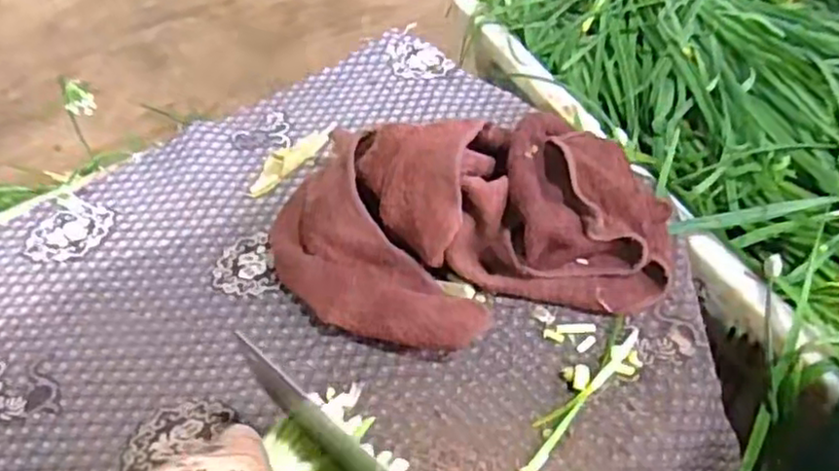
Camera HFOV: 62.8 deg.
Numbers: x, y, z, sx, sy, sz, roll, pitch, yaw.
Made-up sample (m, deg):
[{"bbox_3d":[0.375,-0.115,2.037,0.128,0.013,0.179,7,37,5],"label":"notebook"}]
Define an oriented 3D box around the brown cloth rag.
[{"bbox_3d":[0.043,-0.014,0.452,0.260,0.103,0.147,-16,49,-9],"label":"brown cloth rag"}]

